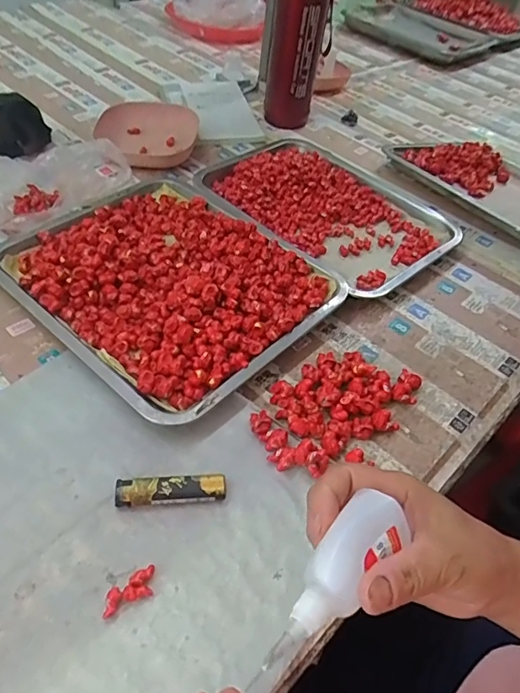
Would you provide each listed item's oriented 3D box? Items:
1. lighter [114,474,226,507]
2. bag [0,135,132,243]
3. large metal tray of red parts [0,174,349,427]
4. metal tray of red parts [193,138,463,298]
[{"bbox_3d":[-0.066,0.108,0.370,0.079,0.011,0.020,0,48,-7],"label":"lighter"},{"bbox_3d":[-0.257,-0.180,0.559,0.177,0.081,0.122,-33,59,-31],"label":"bag"},{"bbox_3d":[-0.100,-0.079,0.520,0.313,0.034,0.259,36,53,23],"label":"large metal tray of red parts"},{"bbox_3d":[0.085,-0.187,0.644,0.320,0.033,0.232,38,53,24],"label":"metal tray of red parts"}]

